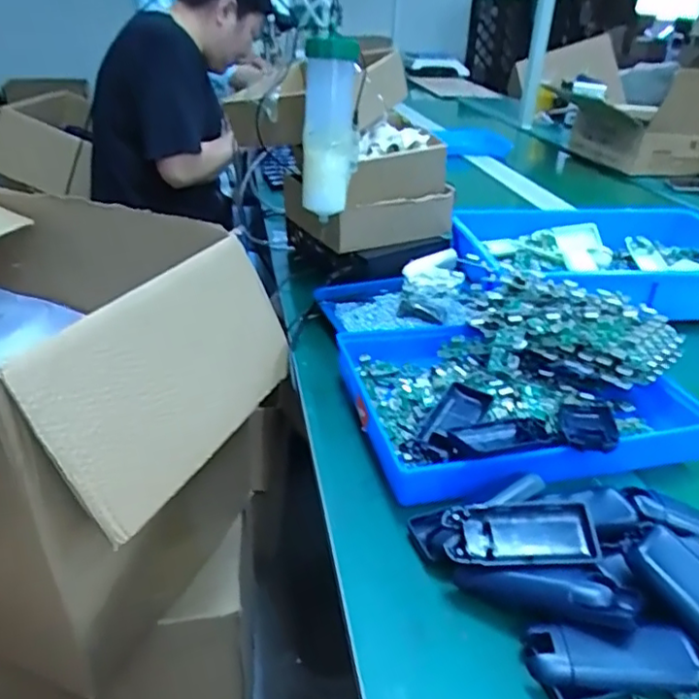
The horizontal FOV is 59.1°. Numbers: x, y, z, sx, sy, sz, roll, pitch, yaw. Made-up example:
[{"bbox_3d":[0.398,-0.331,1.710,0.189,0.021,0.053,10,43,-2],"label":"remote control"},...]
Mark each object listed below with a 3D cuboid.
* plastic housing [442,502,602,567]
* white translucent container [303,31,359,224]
[{"bbox_3d":[0.122,0.133,0.444,0.102,0.027,0.047,4,30,1],"label":"plastic housing"},{"bbox_3d":[-0.023,-0.264,0.736,0.064,0.192,0.077,2,30,-2],"label":"white translucent container"}]

